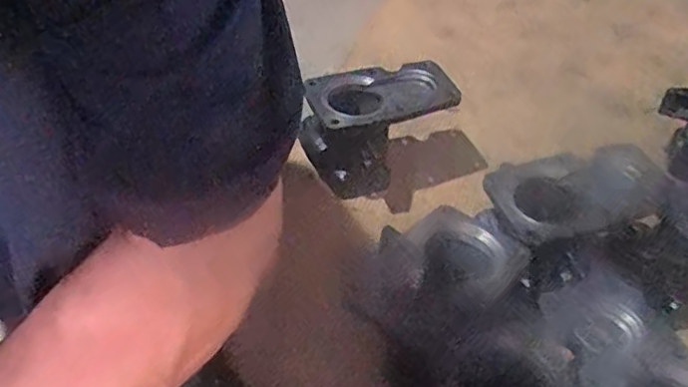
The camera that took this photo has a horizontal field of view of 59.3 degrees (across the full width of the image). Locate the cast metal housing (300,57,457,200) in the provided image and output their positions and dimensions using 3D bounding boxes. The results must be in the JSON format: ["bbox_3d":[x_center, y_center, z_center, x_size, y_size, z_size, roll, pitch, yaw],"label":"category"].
[{"bbox_3d":[0.046,-0.083,0.813,0.195,0.130,0.116,-20,49,-21],"label":"cast metal housing"}]

